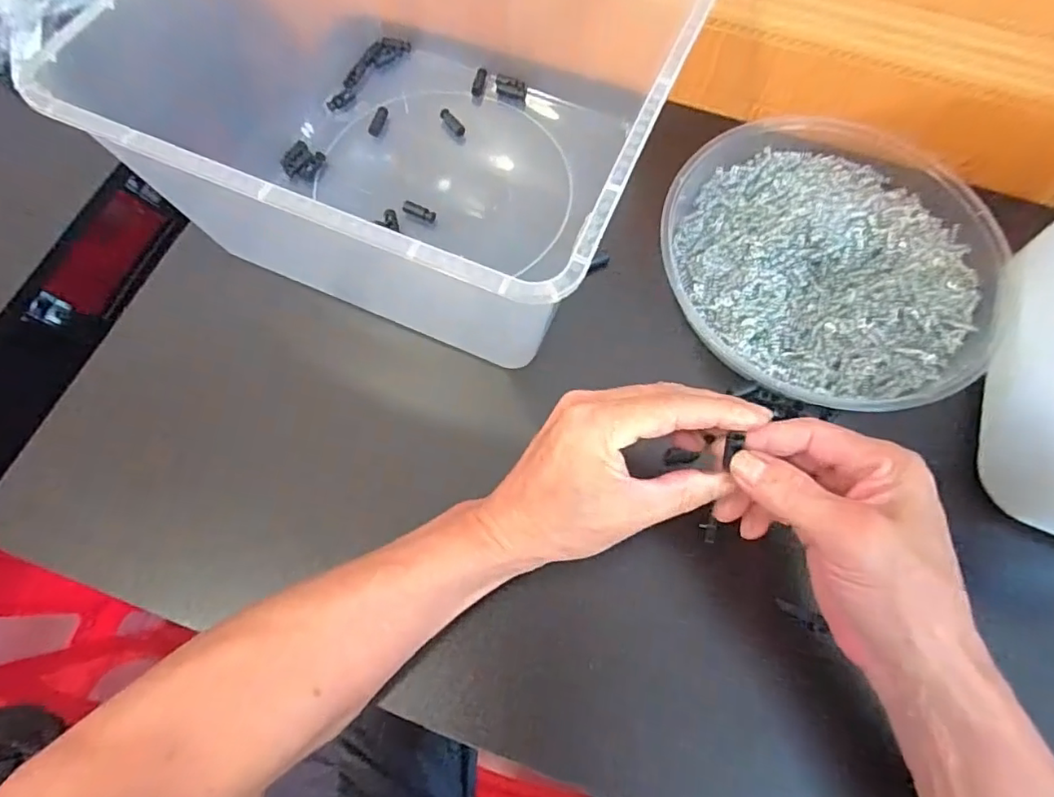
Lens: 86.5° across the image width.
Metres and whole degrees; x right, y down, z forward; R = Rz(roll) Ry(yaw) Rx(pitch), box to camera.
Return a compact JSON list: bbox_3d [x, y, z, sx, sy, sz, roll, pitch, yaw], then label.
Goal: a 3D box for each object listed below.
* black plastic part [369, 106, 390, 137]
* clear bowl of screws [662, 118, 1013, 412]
[{"bbox_3d":[-0.121,-0.226,0.455,0.011,0.005,0.027,16,70,5],"label":"black plastic part"},{"bbox_3d":[0.214,-0.101,0.388,0.231,0.043,0.212,0,69,-1],"label":"clear bowl of screws"}]

